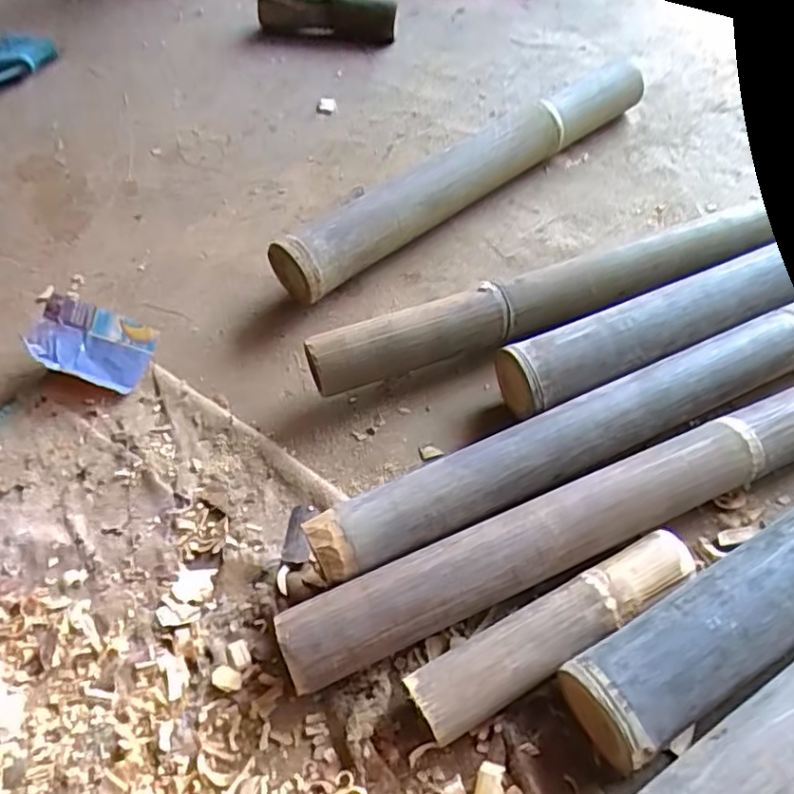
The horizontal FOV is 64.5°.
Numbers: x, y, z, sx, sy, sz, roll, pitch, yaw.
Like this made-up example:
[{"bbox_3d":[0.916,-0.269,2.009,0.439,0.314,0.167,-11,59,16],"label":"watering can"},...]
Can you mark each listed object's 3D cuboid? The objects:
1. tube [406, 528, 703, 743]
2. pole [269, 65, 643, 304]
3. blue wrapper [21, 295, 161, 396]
[{"bbox_3d":[0.123,0.179,0.484,0.242,0.044,0.050,-25,56,-16],"label":"tube"},{"bbox_3d":[0.106,-0.294,0.818,0.607,0.081,0.069,-36,60,-22],"label":"pole"},{"bbox_3d":[-0.333,-0.059,0.685,0.126,0.044,0.079,15,55,13],"label":"blue wrapper"}]

